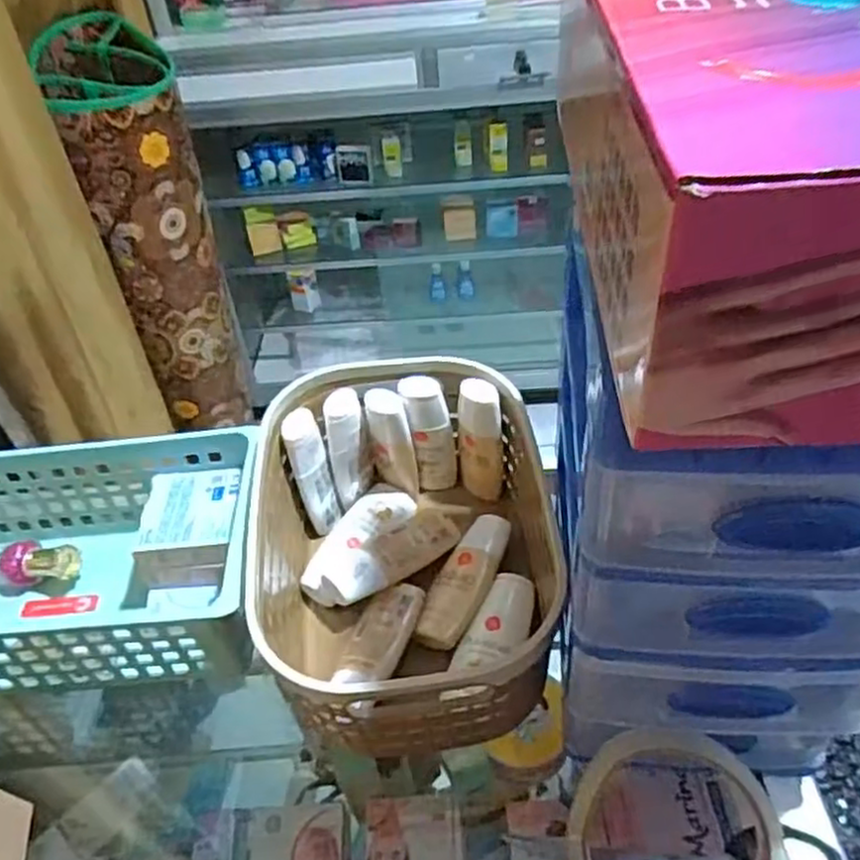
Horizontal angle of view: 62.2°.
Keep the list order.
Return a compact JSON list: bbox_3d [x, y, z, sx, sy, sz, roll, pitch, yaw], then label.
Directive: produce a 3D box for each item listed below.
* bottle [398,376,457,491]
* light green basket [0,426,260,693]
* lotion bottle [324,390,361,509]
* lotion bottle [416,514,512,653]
[{"bbox_3d":[0.000,0.004,0.492,0.032,0.091,0.022,-12,44,-6],"label":"bottle"},{"bbox_3d":[-0.250,0.087,0.451,0.283,0.089,0.134,-6,44,1],"label":"light green basket"},{"bbox_3d":[-0.055,0.013,0.480,0.026,0.082,0.026,-11,44,-5],"label":"lotion bottle"},{"bbox_3d":[0.021,0.093,0.449,0.031,0.018,0.093,18,49,23],"label":"lotion bottle"}]

